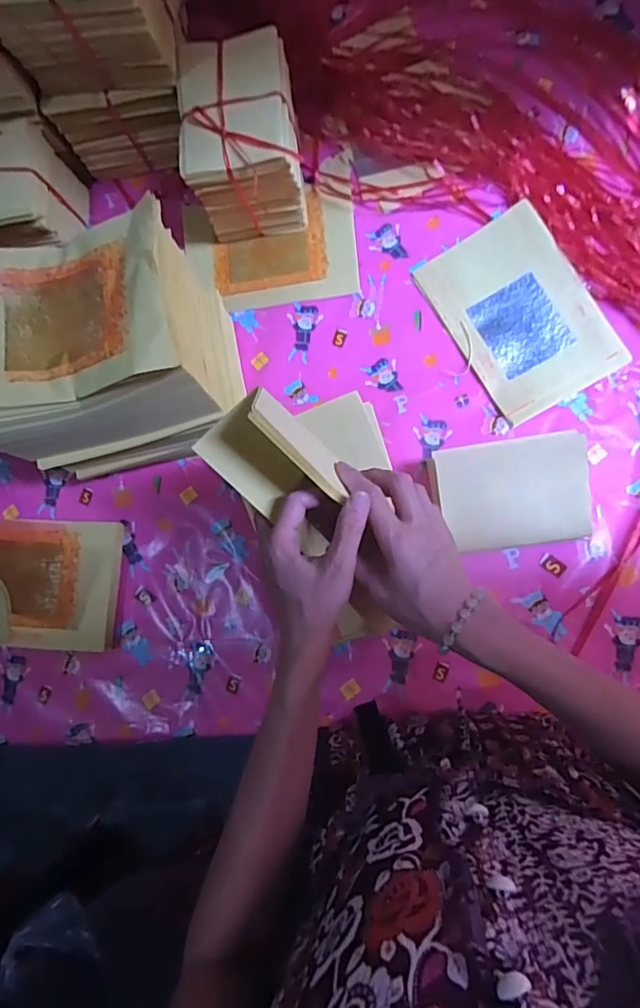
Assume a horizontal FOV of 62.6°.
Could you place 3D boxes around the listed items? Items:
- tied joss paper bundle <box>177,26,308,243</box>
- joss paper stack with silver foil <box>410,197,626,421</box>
[{"bbox_3d":[-0.089,-0.432,0.641,0.121,0.136,0.164,-6,83,6],"label":"tied joss paper bundle"},{"bbox_3d":[0.241,-0.232,0.638,0.160,0.012,0.232,-29,81,3],"label":"joss paper stack with silver foil"}]

